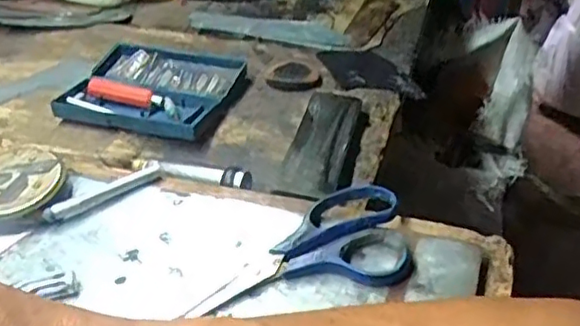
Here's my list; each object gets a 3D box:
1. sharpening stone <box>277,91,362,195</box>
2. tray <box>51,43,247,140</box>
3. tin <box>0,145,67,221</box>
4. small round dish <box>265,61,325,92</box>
[{"bbox_3d":[0.029,-0.023,0.552,0.052,0.013,0.154,12,43,11],"label":"sharpening stone"},{"bbox_3d":[-0.139,-0.074,0.620,0.155,0.026,0.129,14,43,13],"label":"tray"},{"bbox_3d":[-0.214,0.019,0.477,0.073,0.027,0.080,1,42,-1],"label":"tin"},{"bbox_3d":[0.004,-0.093,0.645,0.060,0.007,0.054,21,45,20],"label":"small round dish"}]

